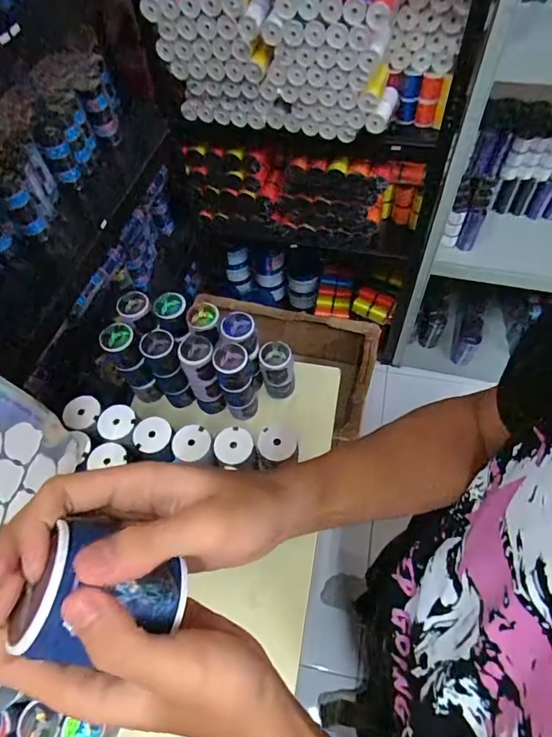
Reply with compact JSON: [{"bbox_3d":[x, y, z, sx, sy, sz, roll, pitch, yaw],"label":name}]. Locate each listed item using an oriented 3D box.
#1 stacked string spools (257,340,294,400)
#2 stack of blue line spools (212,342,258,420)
[{"bbox_3d":[0.003,0.009,0.831,0.058,0.125,0.051,-6,58,0],"label":"stacked string spools"},{"bbox_3d":[-0.067,0.030,0.790,0.053,0.183,0.051,-14,58,-5],"label":"stack of blue line spools"}]

